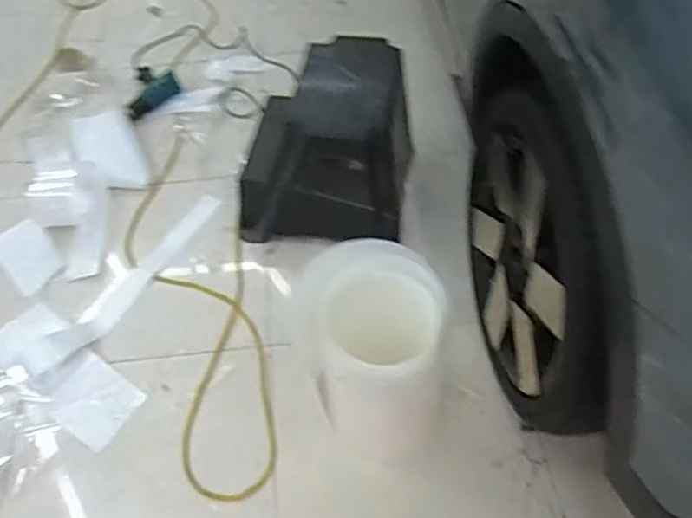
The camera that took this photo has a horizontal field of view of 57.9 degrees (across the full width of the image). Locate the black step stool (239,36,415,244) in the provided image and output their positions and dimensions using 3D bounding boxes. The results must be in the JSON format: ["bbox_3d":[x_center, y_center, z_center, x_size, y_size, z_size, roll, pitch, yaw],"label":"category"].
[{"bbox_3d":[-0.051,-0.297,1.622,0.425,0.391,0.381,4,53,6],"label":"black step stool"}]

